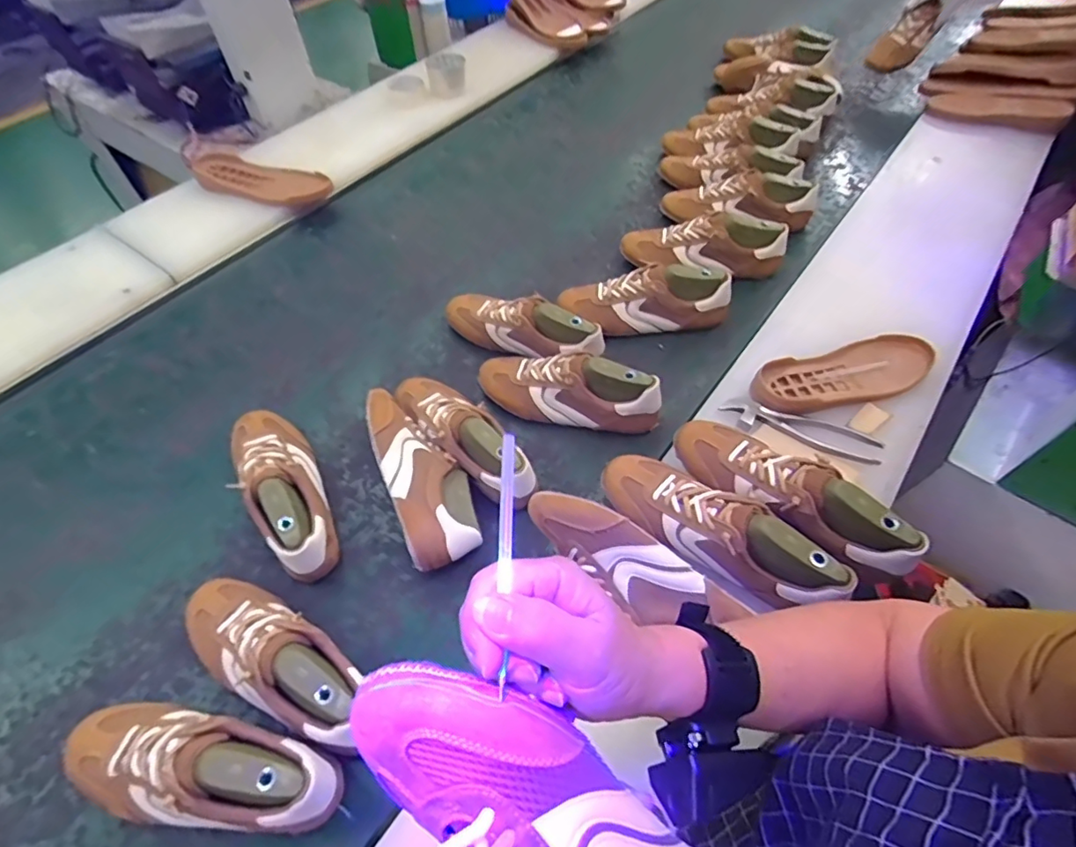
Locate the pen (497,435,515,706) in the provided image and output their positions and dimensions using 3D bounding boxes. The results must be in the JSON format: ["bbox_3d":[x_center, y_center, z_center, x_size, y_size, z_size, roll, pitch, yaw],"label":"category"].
[{"bbox_3d":[-0.016,0.064,0.264,0.007,0.007,0.121,0,73,1],"label":"pen"}]

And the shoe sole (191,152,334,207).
[{"bbox_3d":[-0.547,-0.478,1.069,0.284,0.026,0.102,17,56,8],"label":"shoe sole"}]

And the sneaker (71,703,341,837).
[{"bbox_3d":[-0.306,0.317,0.502,0.268,0.094,0.087,7,55,2],"label":"sneaker"}]

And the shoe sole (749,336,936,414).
[{"bbox_3d":[0.403,-0.064,0.730,0.251,0.028,0.086,-13,57,-12],"label":"shoe sole"}]

